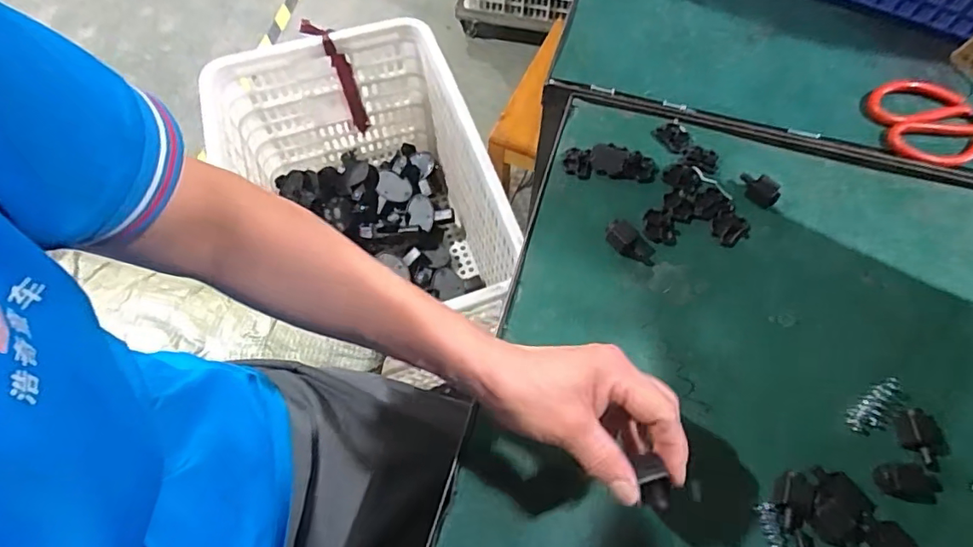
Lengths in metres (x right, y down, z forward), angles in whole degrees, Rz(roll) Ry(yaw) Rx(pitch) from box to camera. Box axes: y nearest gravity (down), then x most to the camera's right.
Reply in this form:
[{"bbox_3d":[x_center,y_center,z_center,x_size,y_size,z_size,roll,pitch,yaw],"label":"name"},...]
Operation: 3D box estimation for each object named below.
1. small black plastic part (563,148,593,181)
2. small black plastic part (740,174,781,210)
[{"bbox_3d":[0.084,-0.101,0.478,0.026,0.009,0.030,11,63,8],"label":"small black plastic part"},{"bbox_3d":[0.239,-0.074,0.457,0.036,0.020,0.017,34,68,18],"label":"small black plastic part"}]

